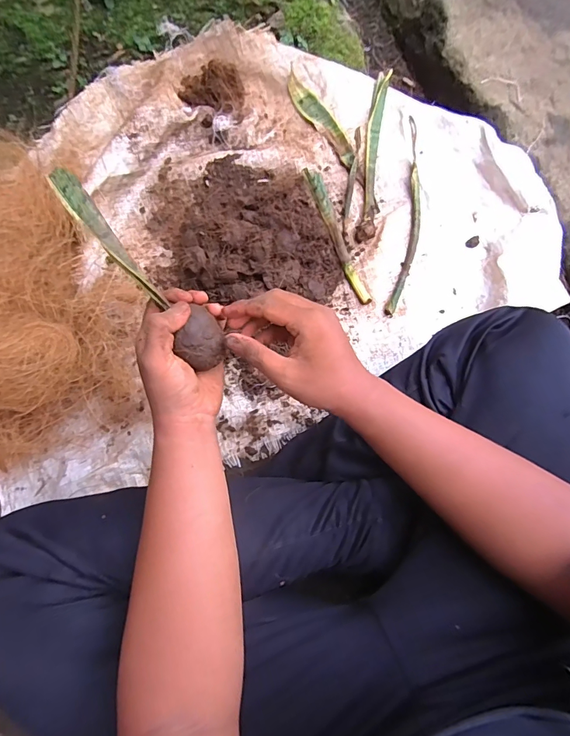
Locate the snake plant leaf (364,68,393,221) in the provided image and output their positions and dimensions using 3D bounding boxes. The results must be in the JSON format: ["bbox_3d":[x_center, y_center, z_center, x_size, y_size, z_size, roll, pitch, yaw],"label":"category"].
[{"bbox_3d":[0.152,-0.368,0.663,0.028,0.024,0.263,6,83,-4],"label":"snake plant leaf"}]

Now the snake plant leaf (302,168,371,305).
[{"bbox_3d":[0.084,-0.213,0.633,0.029,0.026,0.238,-18,79,-4],"label":"snake plant leaf"}]

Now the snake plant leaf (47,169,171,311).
[{"bbox_3d":[-0.161,-0.118,0.360,0.022,0.010,0.140,-39,98,-8],"label":"snake plant leaf"}]

